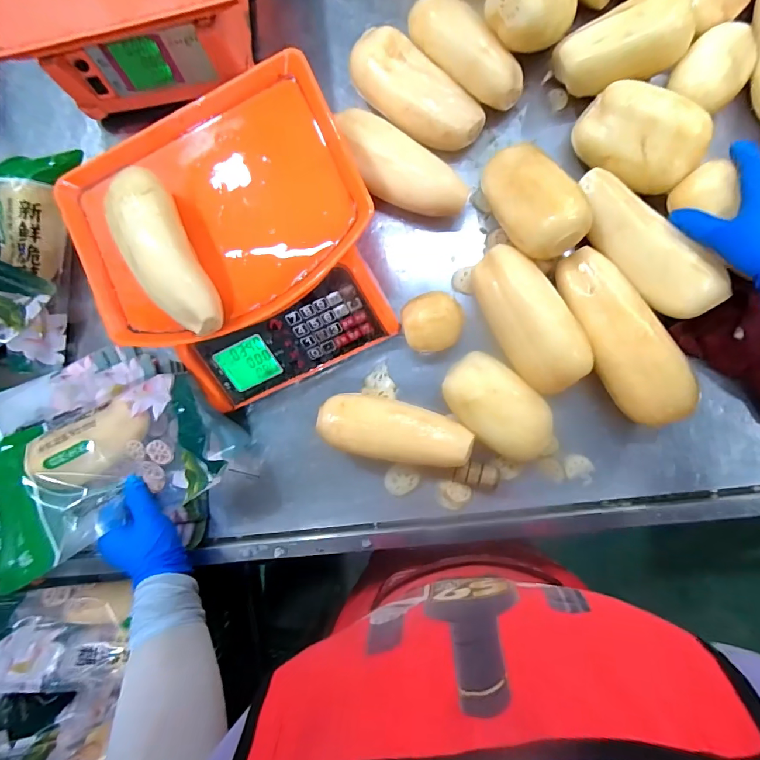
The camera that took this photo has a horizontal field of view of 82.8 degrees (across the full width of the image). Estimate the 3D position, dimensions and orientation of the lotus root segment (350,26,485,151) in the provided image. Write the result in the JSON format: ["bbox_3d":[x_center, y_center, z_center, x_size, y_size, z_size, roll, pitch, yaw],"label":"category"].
[{"bbox_3d":[0.036,-0.324,0.496,0.173,0.056,0.073,43,94,7],"label":"lotus root segment"}]

